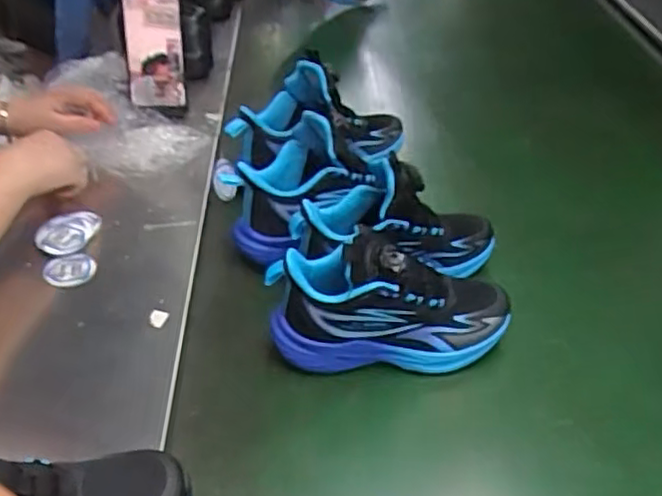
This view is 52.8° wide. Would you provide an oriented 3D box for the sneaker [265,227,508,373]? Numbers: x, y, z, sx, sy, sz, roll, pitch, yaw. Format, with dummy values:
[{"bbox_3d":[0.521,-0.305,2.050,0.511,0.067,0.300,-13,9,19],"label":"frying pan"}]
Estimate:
[{"bbox_3d":[0.055,0.042,0.619,0.216,0.119,0.097,-3,40,-6],"label":"sneaker"}]

